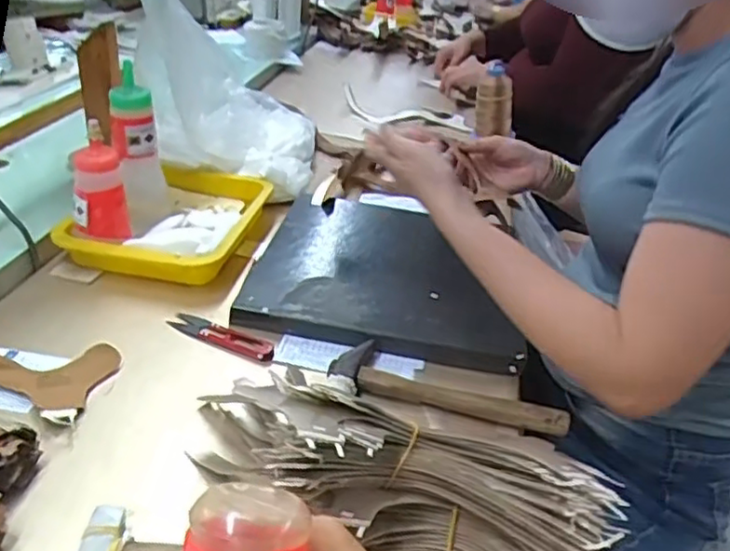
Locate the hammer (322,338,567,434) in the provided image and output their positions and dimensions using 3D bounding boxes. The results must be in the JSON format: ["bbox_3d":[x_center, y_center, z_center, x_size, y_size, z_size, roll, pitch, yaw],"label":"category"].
[{"bbox_3d":[0.075,0.099,0.626,0.212,0.022,0.084,9,32,2],"label":"hammer"}]

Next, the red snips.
[{"bbox_3d":[-0.142,0.059,0.665,0.117,0.010,0.032,19,33,17],"label":"red snips"}]

